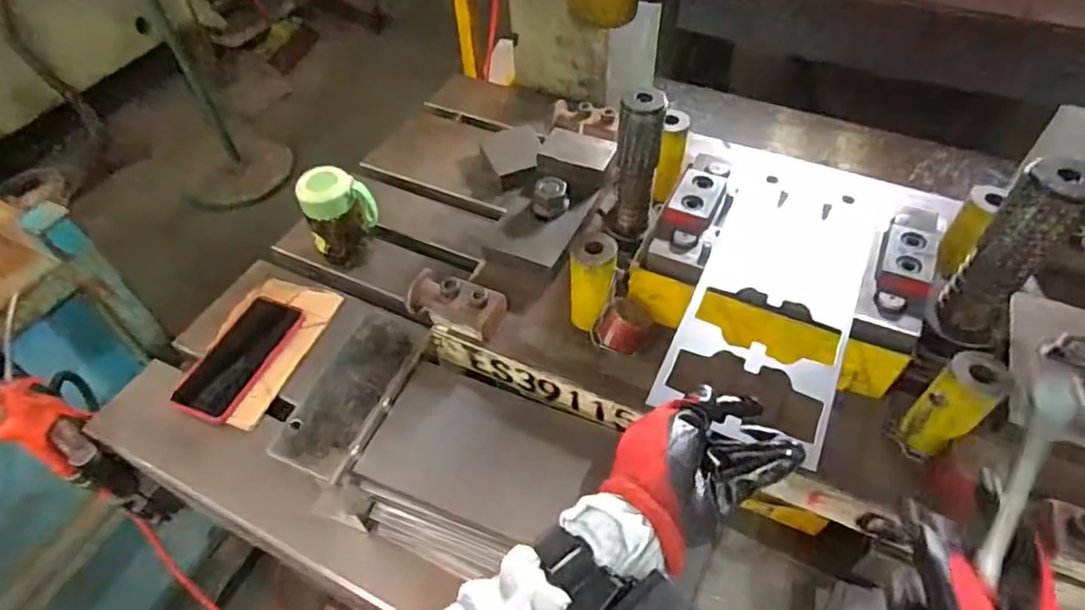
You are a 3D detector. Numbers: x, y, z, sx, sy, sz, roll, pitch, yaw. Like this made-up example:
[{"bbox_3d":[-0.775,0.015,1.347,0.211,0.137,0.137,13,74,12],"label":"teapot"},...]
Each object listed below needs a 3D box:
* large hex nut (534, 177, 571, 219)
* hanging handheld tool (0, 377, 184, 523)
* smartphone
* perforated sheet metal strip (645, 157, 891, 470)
[{"bbox_3d":[0.009,-0.114,0.660,0.038,0.030,0.029,-5,50,-2],"label":"large hex nut"},{"bbox_3d":[-0.509,0.171,0.702,0.077,0.226,0.062,-10,37,46],"label":"hanging handheld tool"},{"bbox_3d":[-0.353,0.060,0.724,0.080,0.013,0.163,13,52,12],"label":"smartphone"},{"bbox_3d":[0.201,-0.024,0.522,0.124,0.009,0.312,20,54,16],"label":"perforated sheet metal strip"}]

